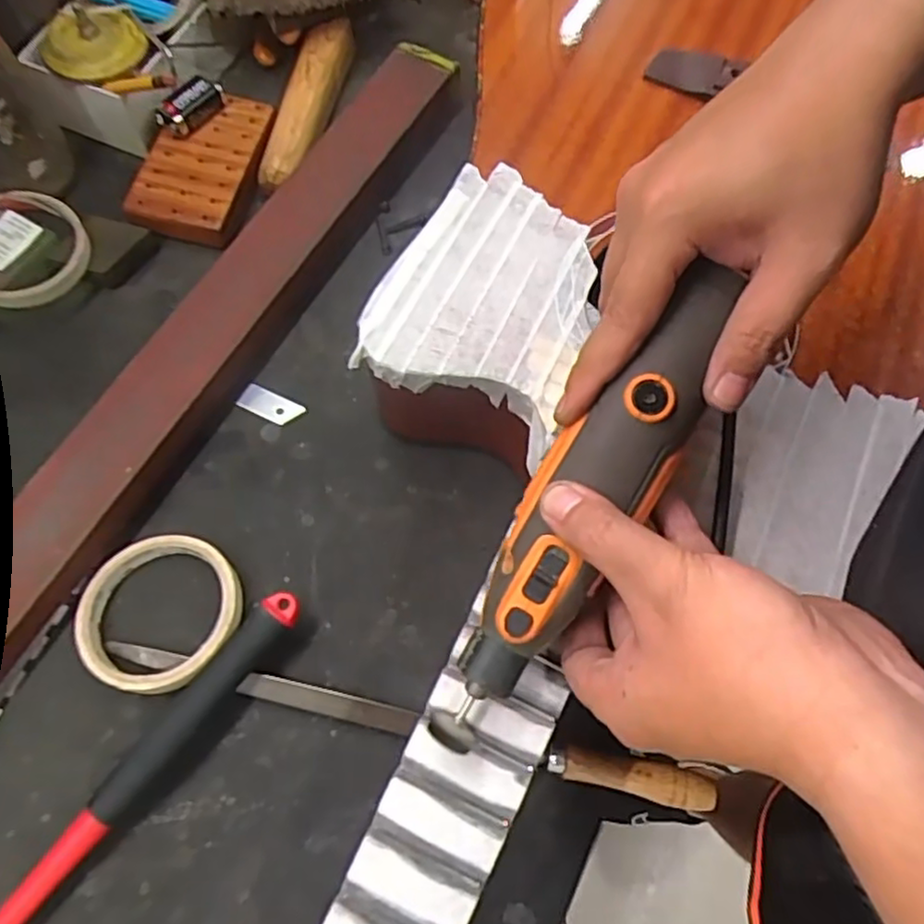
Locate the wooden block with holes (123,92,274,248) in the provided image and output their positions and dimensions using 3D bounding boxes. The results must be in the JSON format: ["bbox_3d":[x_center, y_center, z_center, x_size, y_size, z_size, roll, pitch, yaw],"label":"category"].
[{"bbox_3d":[-0.193,-0.223,0.512,0.078,0.021,0.118,12,68,2],"label":"wooden block with holes"}]

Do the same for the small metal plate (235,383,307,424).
[{"bbox_3d":[-0.130,-0.038,0.462,0.045,0.004,0.017,25,69,7],"label":"small metal plate"}]

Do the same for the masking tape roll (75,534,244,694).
[{"bbox_3d":[-0.174,0.086,0.396,0.091,0.018,0.089,1,68,-2],"label":"masking tape roll"}]

